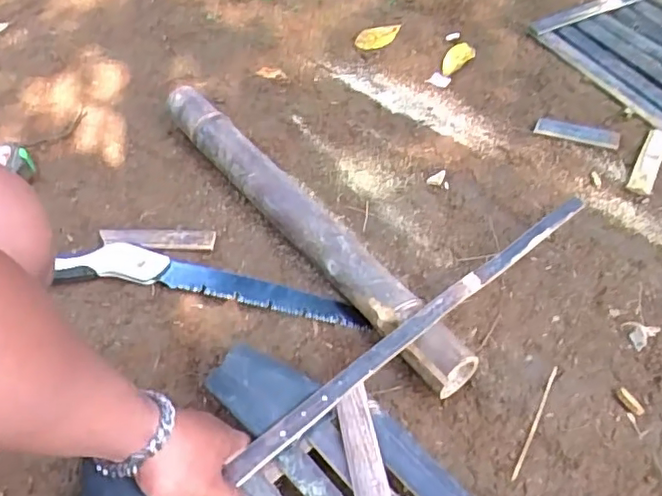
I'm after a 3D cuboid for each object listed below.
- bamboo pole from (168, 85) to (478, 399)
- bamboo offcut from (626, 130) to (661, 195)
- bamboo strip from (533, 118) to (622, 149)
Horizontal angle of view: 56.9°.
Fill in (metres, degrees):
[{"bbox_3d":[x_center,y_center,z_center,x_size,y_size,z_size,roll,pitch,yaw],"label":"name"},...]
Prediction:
[{"bbox_3d":[-0.040,-0.044,0.747,0.079,0.060,0.565,-31,55,-22],"label":"bamboo pole"},{"bbox_3d":[0.426,-0.115,0.818,0.030,0.013,0.128,23,54,21],"label":"bamboo offcut"},{"bbox_3d":[0.350,-0.163,0.869,0.112,0.007,0.040,18,52,17],"label":"bamboo strip"}]

